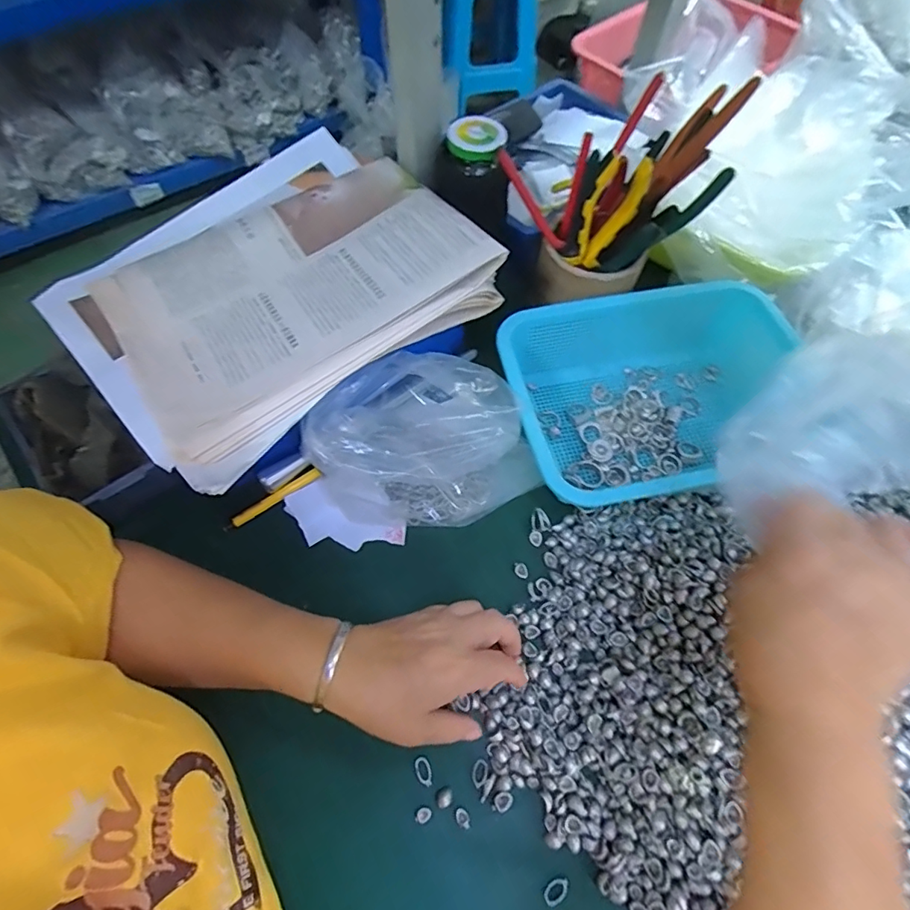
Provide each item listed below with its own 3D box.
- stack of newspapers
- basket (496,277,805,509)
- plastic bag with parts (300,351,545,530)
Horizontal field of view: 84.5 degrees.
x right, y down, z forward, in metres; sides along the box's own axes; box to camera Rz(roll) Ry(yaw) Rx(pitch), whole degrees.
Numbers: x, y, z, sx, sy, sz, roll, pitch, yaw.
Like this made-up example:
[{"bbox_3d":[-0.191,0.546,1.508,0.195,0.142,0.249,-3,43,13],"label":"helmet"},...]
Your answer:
[{"bbox_3d":[-0.155,-0.144,0.416,0.307,0.058,0.260,-36,69,-19],"label":"stack of newspapers"},{"bbox_3d":[0.183,-0.068,0.473,0.279,0.073,0.198,-20,64,-12],"label":"basket"},{"bbox_3d":[-0.028,-0.010,0.432,0.180,0.075,0.135,-25,65,-14],"label":"plastic bag with parts"}]

